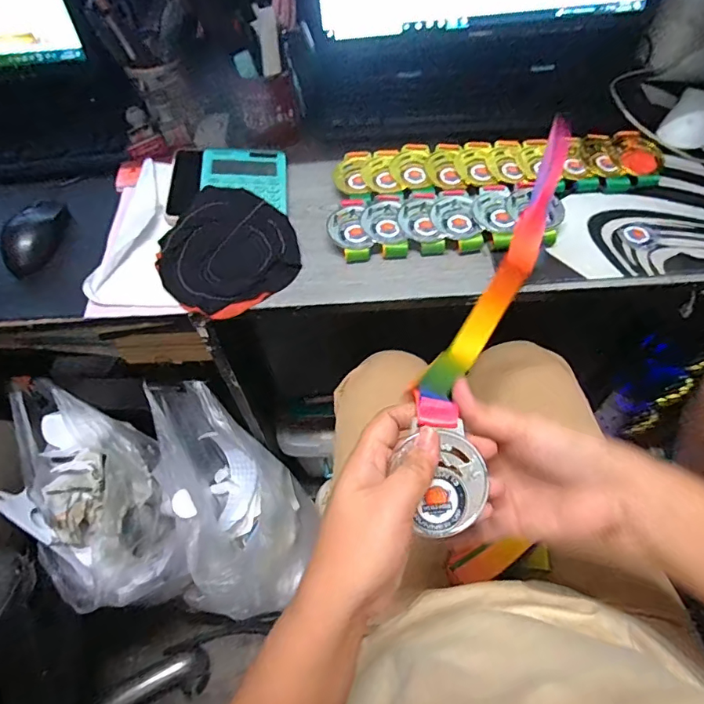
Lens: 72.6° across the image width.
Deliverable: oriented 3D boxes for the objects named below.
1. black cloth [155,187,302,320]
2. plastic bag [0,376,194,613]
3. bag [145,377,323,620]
[{"bbox_3d":[-0.139,-0.116,0.531,0.147,0.034,0.150,-34,60,-18],"label":"black cloth"},{"bbox_3d":[-0.353,0.189,0.659,0.181,0.154,0.306,-35,60,-19],"label":"plastic bag"},{"bbox_3d":[-0.175,0.203,0.696,0.176,0.241,0.269,-30,59,-16],"label":"bag"}]

